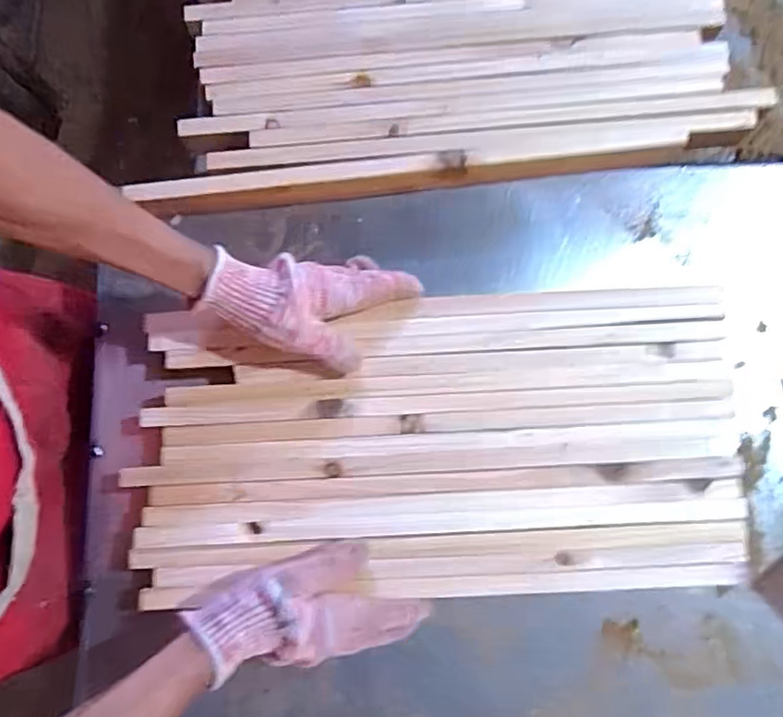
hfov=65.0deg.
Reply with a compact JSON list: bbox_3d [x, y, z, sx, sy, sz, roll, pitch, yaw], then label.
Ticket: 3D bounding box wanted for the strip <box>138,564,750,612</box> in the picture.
[{"bbox_3d":[0.044,0.187,0.503,0.489,0.008,0.019,-2,80,-1],"label":"strip"}]

